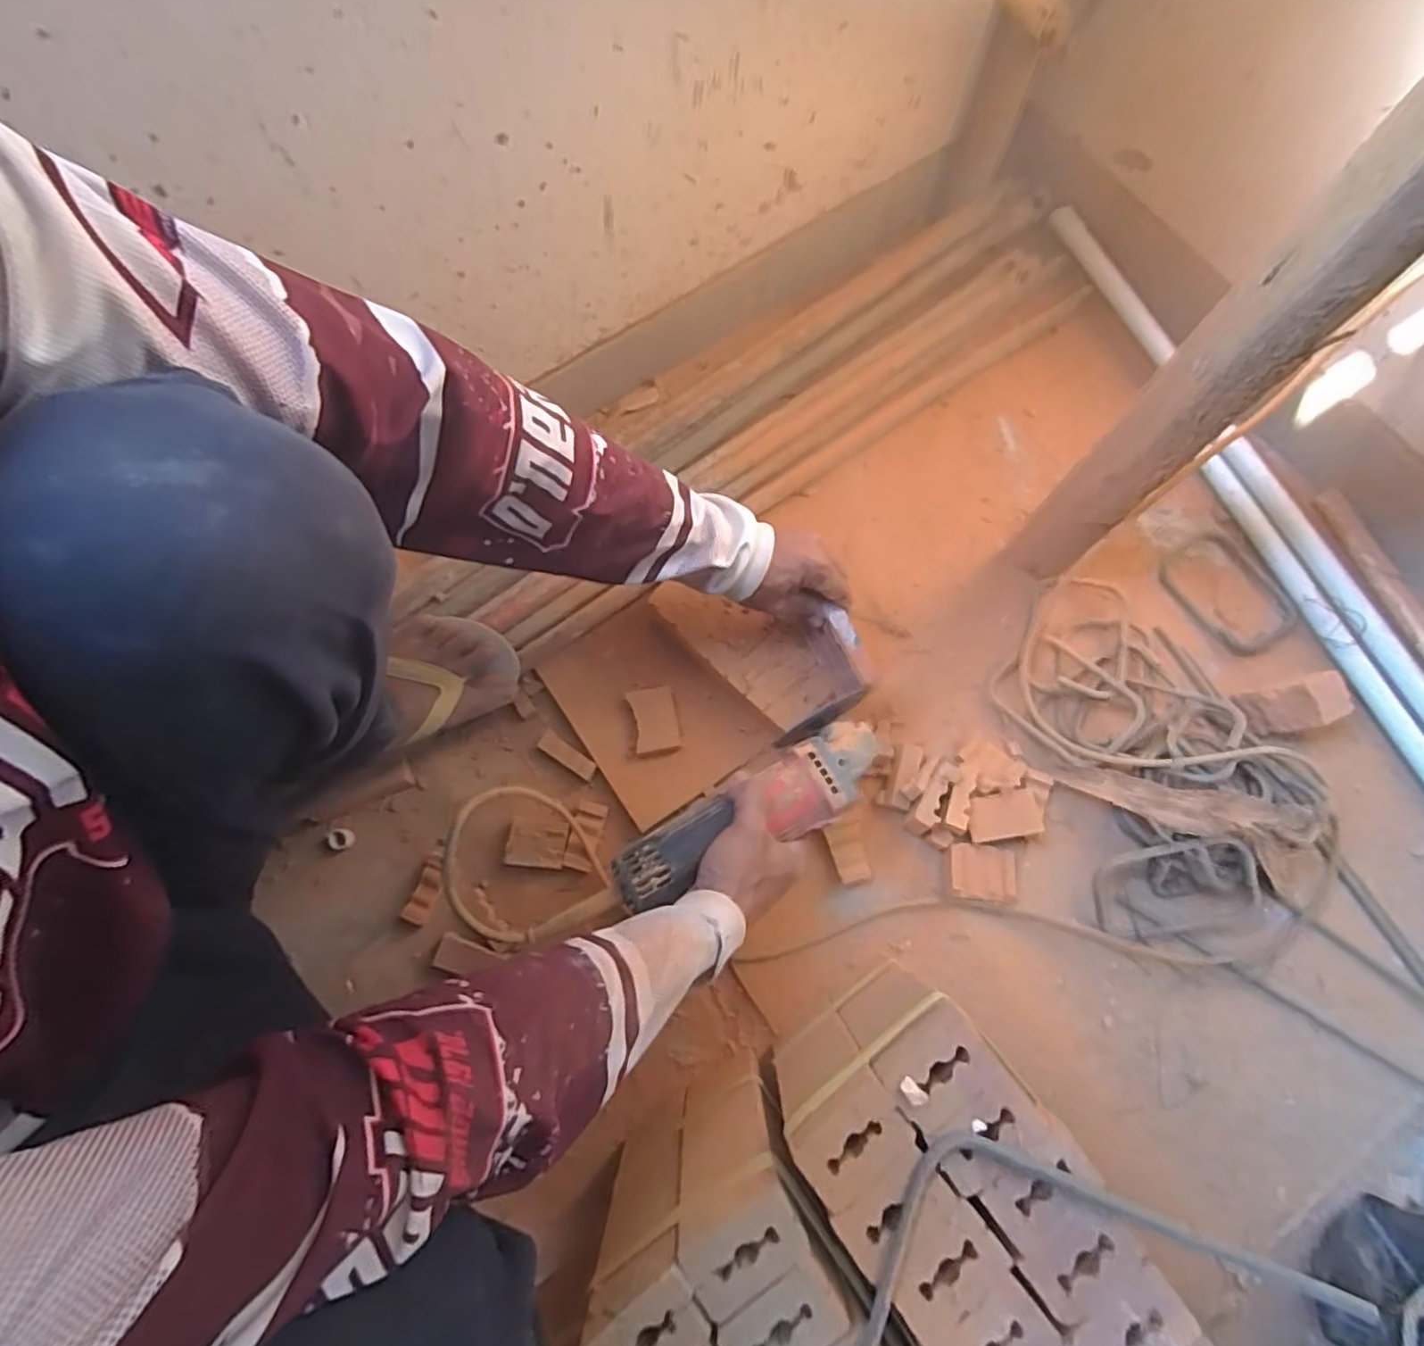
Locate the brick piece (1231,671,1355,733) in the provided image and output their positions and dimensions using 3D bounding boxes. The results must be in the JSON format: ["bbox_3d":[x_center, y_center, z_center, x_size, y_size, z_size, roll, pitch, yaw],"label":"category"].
[{"bbox_3d":[0.556,0.031,0.626,0.063,0.056,0.051,-15,76,-3],"label":"brick piece"}]

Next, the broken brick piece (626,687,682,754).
[{"bbox_3d":[-0.057,0.046,0.644,0.042,0.017,0.061,-13,76,-3],"label":"broken brick piece"}]

